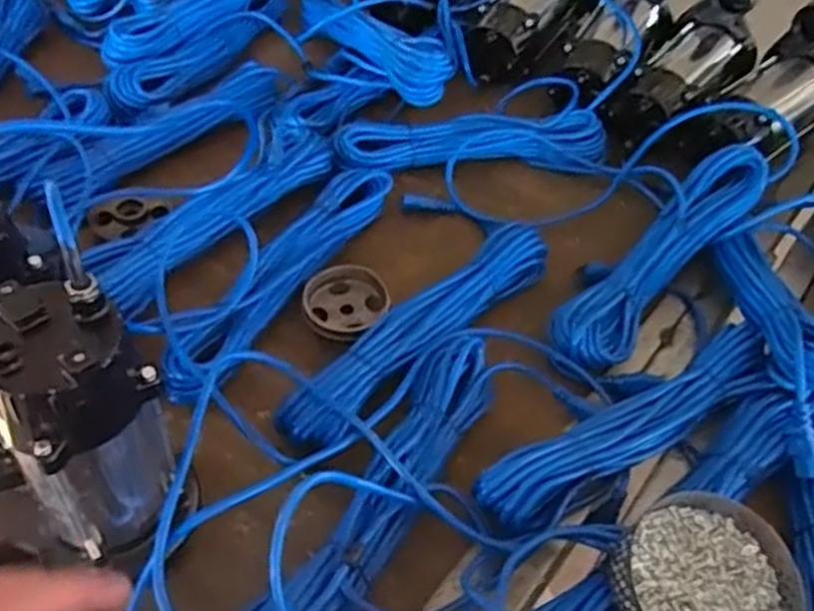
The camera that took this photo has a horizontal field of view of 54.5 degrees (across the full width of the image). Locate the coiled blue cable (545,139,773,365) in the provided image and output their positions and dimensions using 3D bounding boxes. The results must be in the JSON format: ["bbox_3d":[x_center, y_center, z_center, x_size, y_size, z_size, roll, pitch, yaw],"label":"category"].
[{"bbox_3d":[0.277,-0.055,0.842,0.074,0.045,0.339,38,57,24],"label":"coiled blue cable"}]

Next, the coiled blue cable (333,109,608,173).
[{"bbox_3d":[0.081,-0.204,0.982,0.333,0.041,0.075,-5,51,-9],"label":"coiled blue cable"}]

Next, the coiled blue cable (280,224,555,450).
[{"bbox_3d":[0.016,0.023,0.776,0.068,0.051,0.346,35,56,22],"label":"coiled blue cable"}]

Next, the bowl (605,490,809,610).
[{"bbox_3d":[0.223,0.212,0.598,0.145,0.044,0.131,-17,53,-18],"label":"bowl"}]

